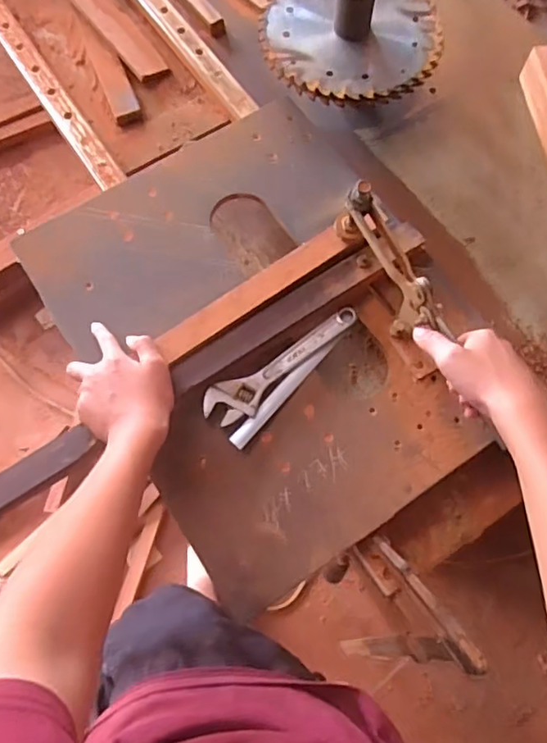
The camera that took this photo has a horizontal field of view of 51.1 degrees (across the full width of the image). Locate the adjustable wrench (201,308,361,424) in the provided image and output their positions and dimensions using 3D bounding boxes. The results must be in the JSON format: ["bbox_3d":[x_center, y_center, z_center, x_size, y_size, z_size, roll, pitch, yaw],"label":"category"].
[{"bbox_3d":[0.014,-0.005,0.608,0.194,0.013,0.043,-32,71,-12],"label":"adjustable wrench"}]

